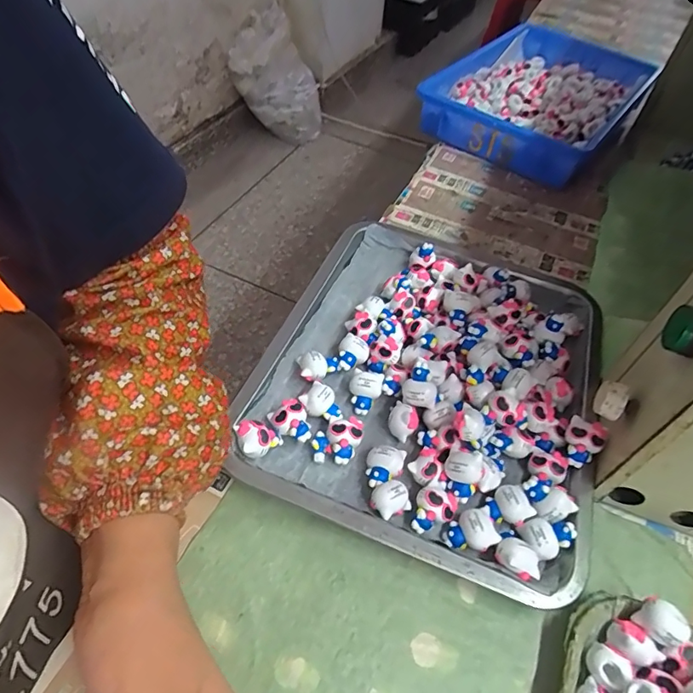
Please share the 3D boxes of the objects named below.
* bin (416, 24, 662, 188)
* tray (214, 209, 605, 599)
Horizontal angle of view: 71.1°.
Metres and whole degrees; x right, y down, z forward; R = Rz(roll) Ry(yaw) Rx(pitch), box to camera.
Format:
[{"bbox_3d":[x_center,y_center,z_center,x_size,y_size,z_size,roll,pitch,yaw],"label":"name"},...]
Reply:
[{"bbox_3d":[0.299,-0.386,0.732,0.234,0.074,0.433,31,54,19],"label":"bin"},{"bbox_3d":[0.072,0.016,0.396,0.257,0.038,0.297,20,51,10],"label":"tray"}]

